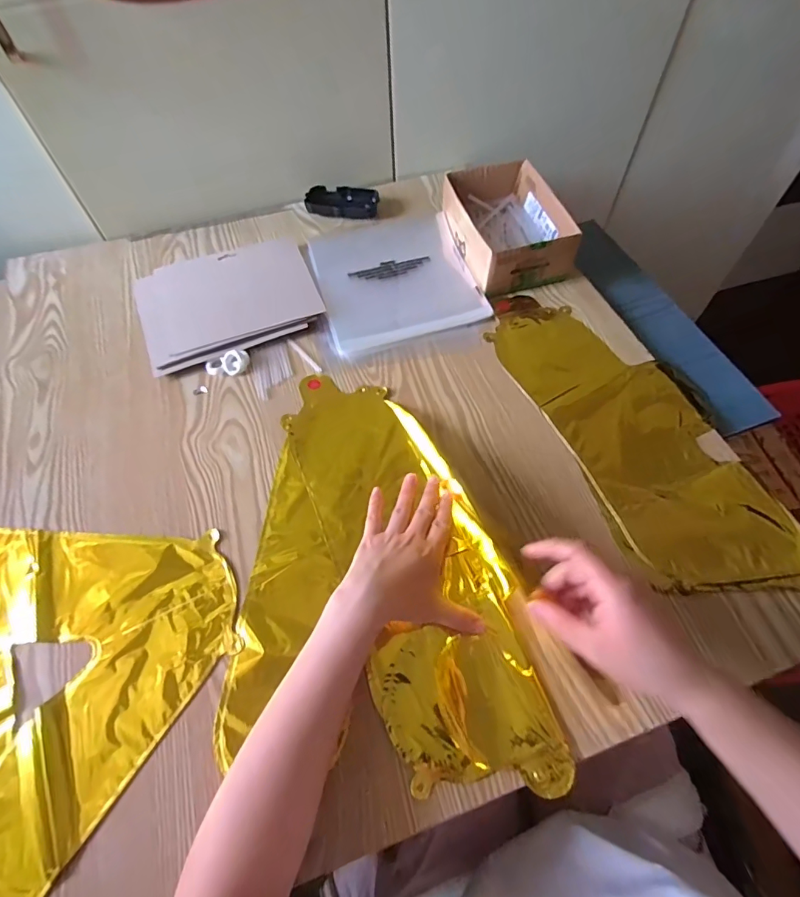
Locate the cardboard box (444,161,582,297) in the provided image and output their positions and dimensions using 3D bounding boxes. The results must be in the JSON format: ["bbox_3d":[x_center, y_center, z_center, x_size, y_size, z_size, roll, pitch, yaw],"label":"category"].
[{"bbox_3d":[0.149,-0.304,0.643,0.137,0.064,0.189,-15,61,-6],"label":"cardboard box"}]

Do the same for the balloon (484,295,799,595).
[{"bbox_3d":[0.255,-0.031,0.505,0.177,0.010,0.408,-19,62,-8],"label":"balloon"}]

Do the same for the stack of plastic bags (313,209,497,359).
[{"bbox_3d":[-0.014,-0.240,0.638,0.196,0.016,0.229,-17,61,-7],"label":"stack of plastic bags"}]

